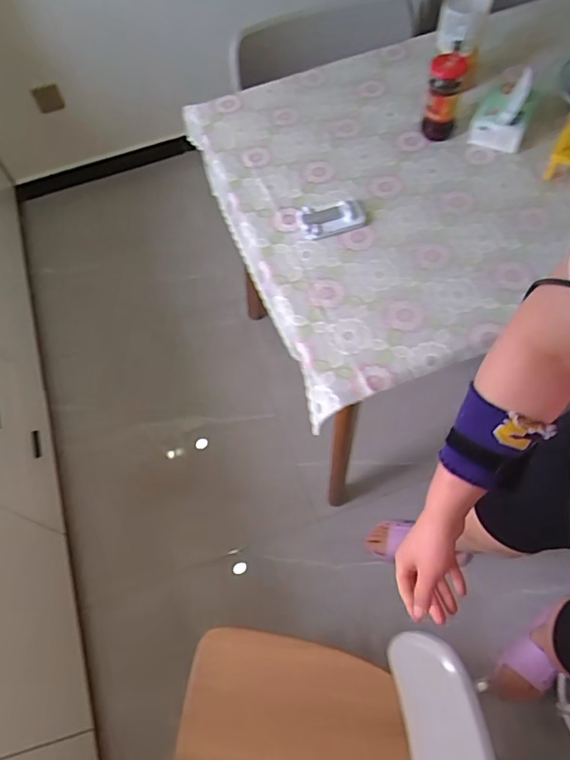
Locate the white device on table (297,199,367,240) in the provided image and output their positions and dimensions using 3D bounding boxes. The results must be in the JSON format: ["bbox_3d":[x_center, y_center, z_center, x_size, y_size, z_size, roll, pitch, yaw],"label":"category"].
[{"bbox_3d":[0.083,-0.284,0.922,0.116,0.021,0.060,-14,61,-3],"label":"white device on table"}]

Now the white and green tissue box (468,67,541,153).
[{"bbox_3d":[0.408,-0.497,0.961,0.094,0.088,0.110,25,66,16],"label":"white and green tissue box"}]

